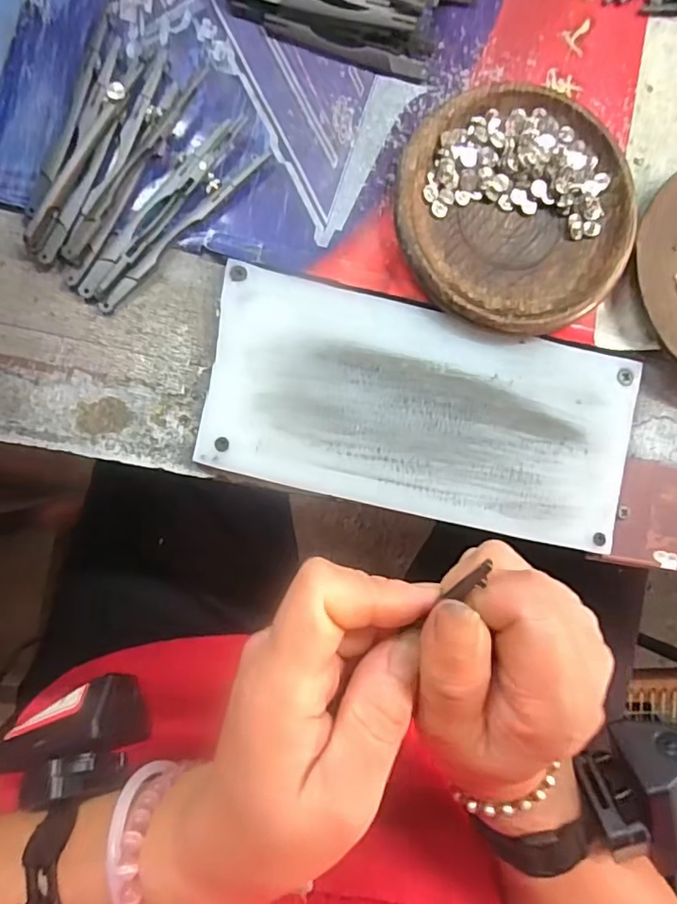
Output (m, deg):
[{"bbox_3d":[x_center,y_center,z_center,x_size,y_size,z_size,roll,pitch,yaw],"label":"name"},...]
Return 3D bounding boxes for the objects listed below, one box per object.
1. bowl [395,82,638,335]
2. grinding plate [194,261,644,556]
[{"bbox_3d":[0.082,-0.112,0.267,0.110,0.016,0.110,0,87,-7],"label":"bowl"},{"bbox_3d":[0.041,-0.019,0.262,0.195,0.004,0.092,12,86,-6],"label":"grinding plate"}]

